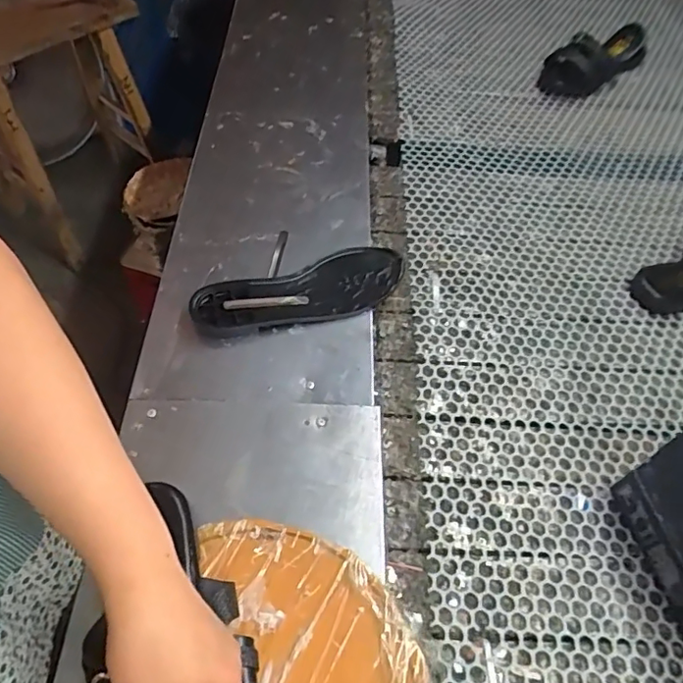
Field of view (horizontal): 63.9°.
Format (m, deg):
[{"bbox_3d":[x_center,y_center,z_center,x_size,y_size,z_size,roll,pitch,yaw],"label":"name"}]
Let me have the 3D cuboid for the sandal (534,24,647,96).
[{"bbox_3d":[0.420,-0.475,0.927,0.236,0.061,0.095,-34,56,-26],"label":"sandal"}]

